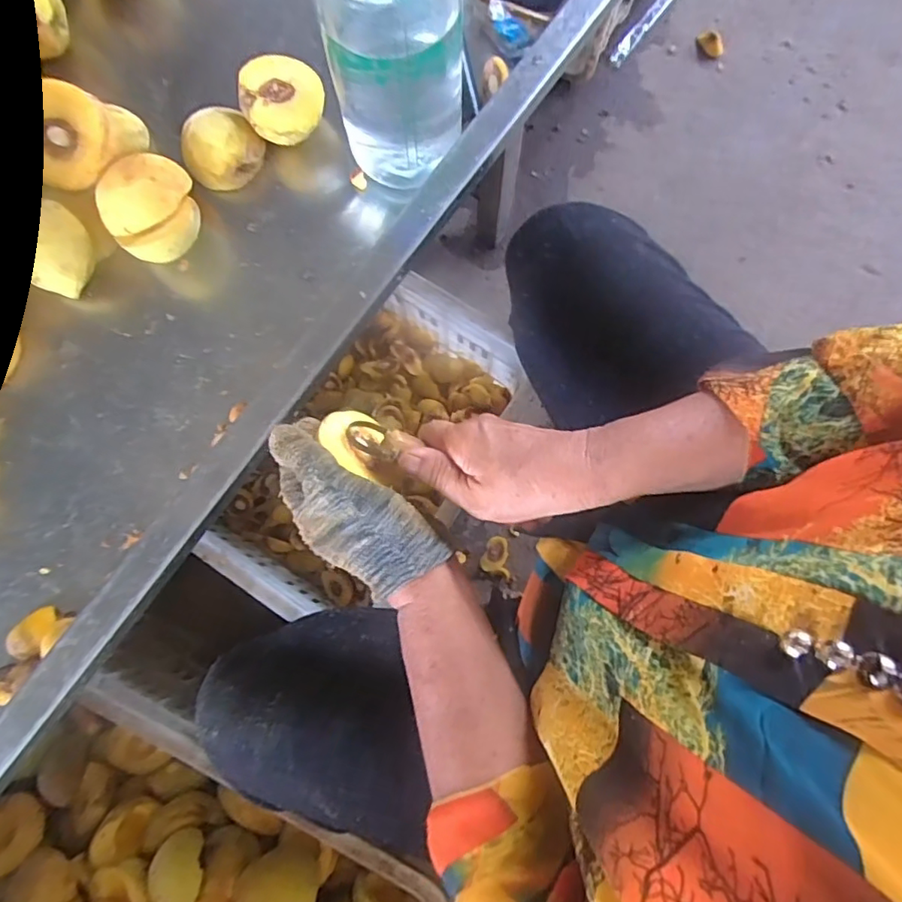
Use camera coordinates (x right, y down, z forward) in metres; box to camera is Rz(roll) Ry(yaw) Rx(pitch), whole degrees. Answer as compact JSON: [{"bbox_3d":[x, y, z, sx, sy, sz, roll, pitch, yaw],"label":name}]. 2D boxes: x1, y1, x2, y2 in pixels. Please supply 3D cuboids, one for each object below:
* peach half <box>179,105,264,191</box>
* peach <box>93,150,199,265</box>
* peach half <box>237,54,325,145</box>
[{"bbox_3d":[-0.188,-0.246,0.456,0.050,0.037,0.058,42,83,7],"label":"peach half"},{"bbox_3d":[-0.230,-0.186,0.434,0.070,0.058,0.076,0,80,0],"label":"peach"},{"bbox_3d":[-0.133,-0.275,0.452,0.062,0.044,0.064,0,80,0],"label":"peach half"}]

